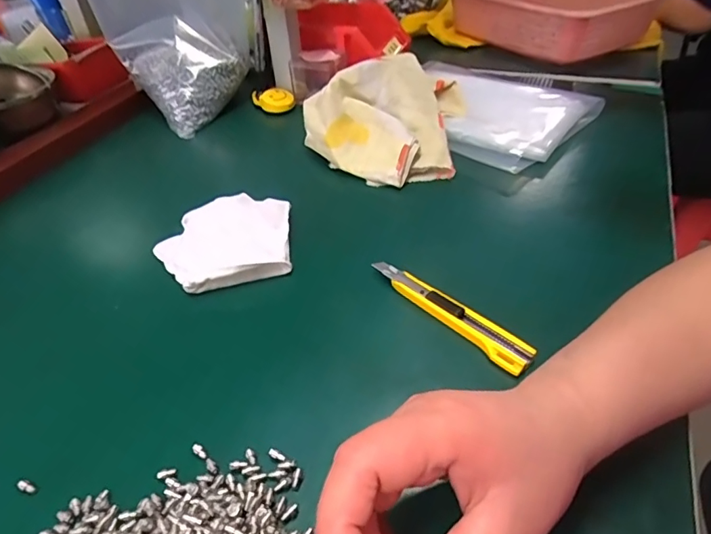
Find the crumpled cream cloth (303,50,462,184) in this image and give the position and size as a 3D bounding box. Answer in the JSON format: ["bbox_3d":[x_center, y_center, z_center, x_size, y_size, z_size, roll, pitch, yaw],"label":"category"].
[{"bbox_3d":[0.030,-0.162,0.521,0.169,0.070,0.169,2,41,7],"label":"crumpled cream cloth"}]

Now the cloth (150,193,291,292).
[{"bbox_3d":[-0.110,-0.021,0.412,0.109,0.022,0.097,-8,41,-5],"label":"cloth"}]

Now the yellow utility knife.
[{"bbox_3d":[0.063,0.031,0.346,0.021,0.012,0.131,-33,48,-30],"label":"yellow utility knife"}]

